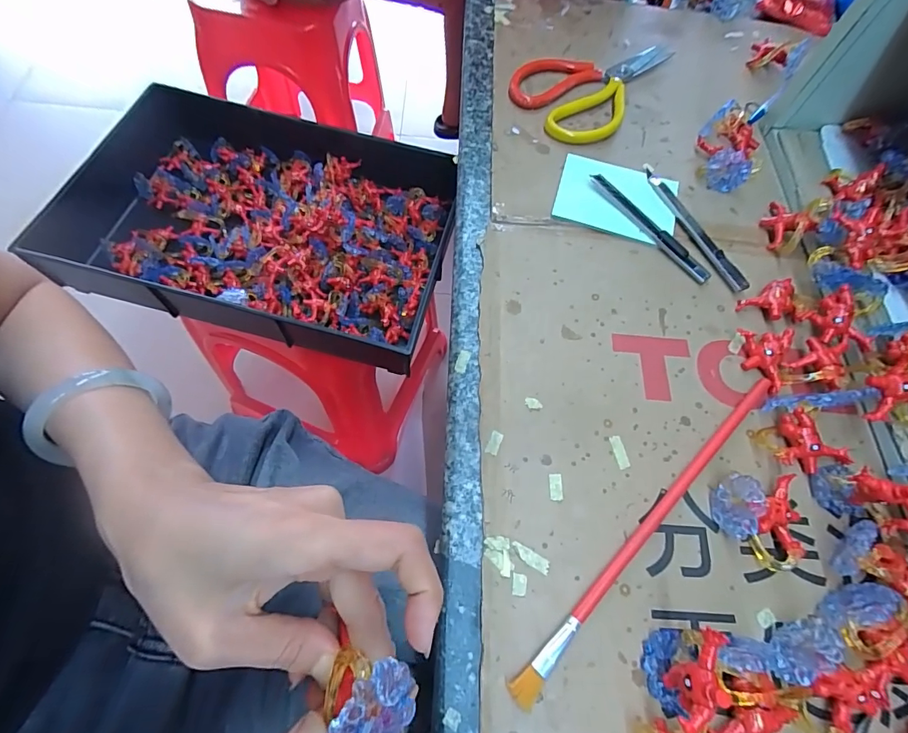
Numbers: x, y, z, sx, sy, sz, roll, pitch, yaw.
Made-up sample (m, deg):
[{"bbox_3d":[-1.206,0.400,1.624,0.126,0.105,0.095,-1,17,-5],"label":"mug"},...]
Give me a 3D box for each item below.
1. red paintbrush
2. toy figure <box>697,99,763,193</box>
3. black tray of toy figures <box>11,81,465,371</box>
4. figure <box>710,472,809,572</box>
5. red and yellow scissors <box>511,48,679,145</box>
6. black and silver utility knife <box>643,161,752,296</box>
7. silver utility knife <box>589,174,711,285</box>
[{"bbox_3d":[0.127,0.092,0.265,0.259,0.008,0.015,-39,73,-18],"label":"red paintbrush"},{"bbox_3d":[0.244,-0.193,0.388,0.057,0.027,0.075,35,68,13],"label":"toy figure"},{"bbox_3d":[-0.270,-0.201,0.593,0.523,0.074,0.317,15,65,3],"label":"black tray of toy figures"},{"bbox_3d":[0.189,0.091,0.260,0.055,0.027,0.052,1,65,-2],"label":"figure"},{"bbox_3d":[0.135,-0.285,0.430,0.108,0.014,0.182,35,68,13],"label":"red and yellow scissors"},{"bbox_3d":[0.192,-0.116,0.360,0.018,0.009,0.137,-20,68,-12],"label":"black and silver utility knife"},{"bbox_3d":[0.156,-0.112,0.355,0.015,0.012,0.123,-38,73,-18],"label":"silver utility knife"}]

